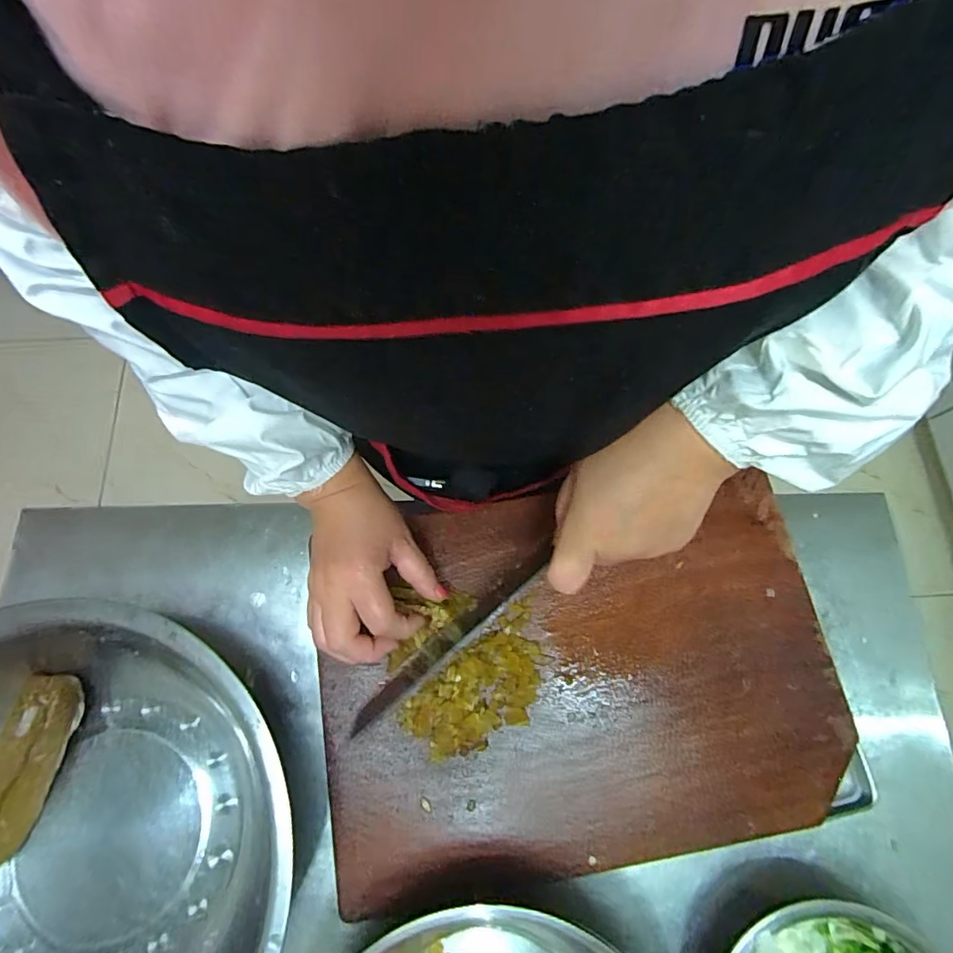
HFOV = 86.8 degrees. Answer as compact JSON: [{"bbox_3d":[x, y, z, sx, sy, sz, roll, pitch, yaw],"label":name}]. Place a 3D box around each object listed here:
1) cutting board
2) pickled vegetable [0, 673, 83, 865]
[{"bbox_3d":[0.074,0.147,0.390,0.390,0.023,0.266,-9,73,-2],"label":"cutting board"},{"bbox_3d":[-0.346,0.220,0.378,0.043,0.038,0.140,17,74,6],"label":"pickled vegetable"}]

